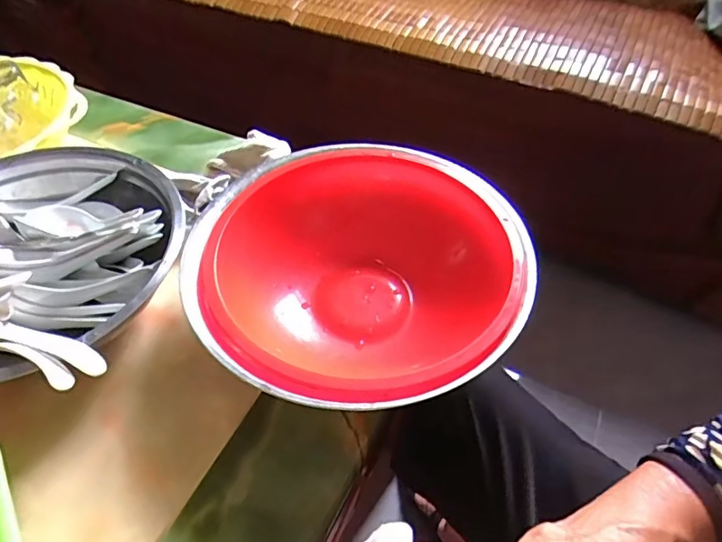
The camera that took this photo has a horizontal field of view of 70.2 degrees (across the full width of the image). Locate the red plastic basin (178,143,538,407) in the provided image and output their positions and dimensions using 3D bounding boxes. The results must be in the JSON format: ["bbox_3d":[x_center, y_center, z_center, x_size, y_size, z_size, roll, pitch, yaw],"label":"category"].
[{"bbox_3d":[-0.009,0.005,0.443,0.253,0.077,0.266,0,49,0],"label":"red plastic basin"}]

